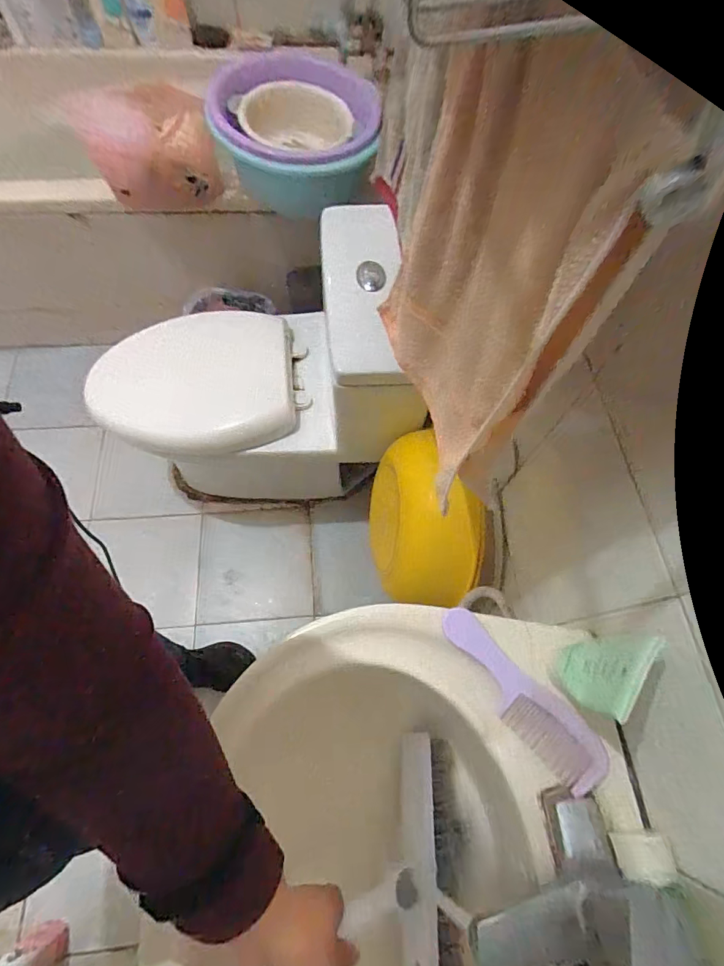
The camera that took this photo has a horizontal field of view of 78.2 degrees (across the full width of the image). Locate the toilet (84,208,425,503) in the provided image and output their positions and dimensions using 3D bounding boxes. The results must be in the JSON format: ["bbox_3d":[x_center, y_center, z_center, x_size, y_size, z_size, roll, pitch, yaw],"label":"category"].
[{"bbox_3d":[-0.237,-0.201,1.104,0.614,0.682,0.408,-4,67,-5],"label":"toilet"}]

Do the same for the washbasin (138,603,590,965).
[{"bbox_3d":[0.031,0.371,0.424,0.383,0.155,0.465,-6,67,-6],"label":"washbasin"}]

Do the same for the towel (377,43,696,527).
[{"bbox_3d":[0.080,-0.160,0.375,0.034,0.373,0.261,-6,67,-6],"label":"towel"}]

